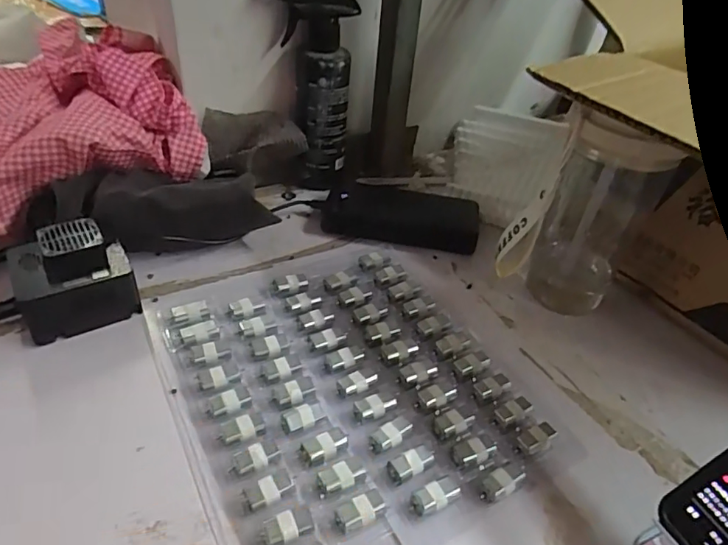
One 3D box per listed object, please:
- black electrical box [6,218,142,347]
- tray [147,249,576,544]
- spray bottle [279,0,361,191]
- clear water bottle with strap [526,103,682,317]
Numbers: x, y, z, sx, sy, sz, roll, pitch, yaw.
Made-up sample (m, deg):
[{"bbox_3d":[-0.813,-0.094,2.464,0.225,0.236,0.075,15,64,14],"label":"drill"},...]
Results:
[{"bbox_3d":[-0.226,0.005,0.406,0.077,0.061,0.065,-20,46,-28],"label":"black electrical box"},{"bbox_3d":[-0.018,0.075,0.379,0.216,0.012,0.256,-16,45,-25],"label":"tray"},{"bbox_3d":[-0.058,-0.191,0.556,0.087,0.197,0.055,4,40,-3],"label":"spray bottle"},{"bbox_3d":[0.194,-0.051,0.441,0.075,0.171,0.095,23,42,19],"label":"clear water bottle with strap"}]

